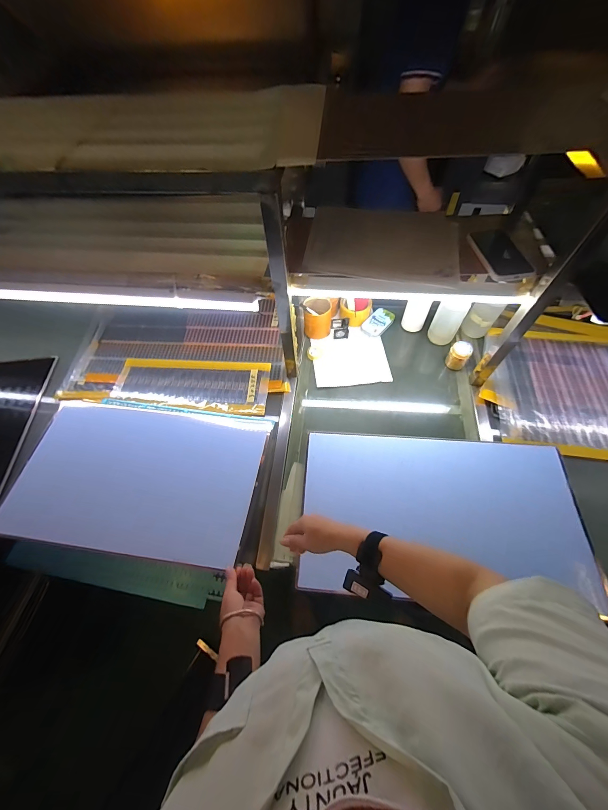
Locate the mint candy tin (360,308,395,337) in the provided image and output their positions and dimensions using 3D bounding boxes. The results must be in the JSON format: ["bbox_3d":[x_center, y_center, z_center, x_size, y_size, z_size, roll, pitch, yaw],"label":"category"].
[{"bbox_3d":[0.229,-0.253,0.922,0.066,0.012,0.113,37,68,20],"label":"mint candy tin"}]

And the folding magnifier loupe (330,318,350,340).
[{"bbox_3d":[0.109,-0.236,0.910,0.054,0.031,0.071,5,62,4],"label":"folding magnifier loupe"}]

